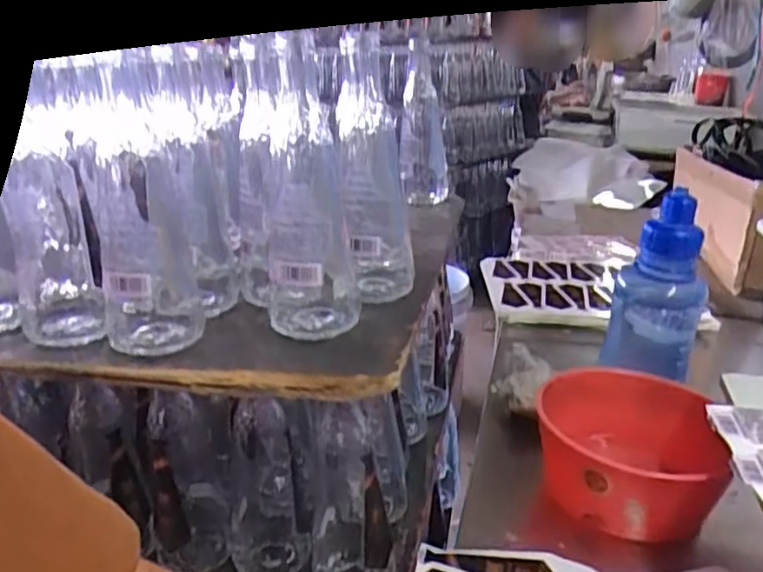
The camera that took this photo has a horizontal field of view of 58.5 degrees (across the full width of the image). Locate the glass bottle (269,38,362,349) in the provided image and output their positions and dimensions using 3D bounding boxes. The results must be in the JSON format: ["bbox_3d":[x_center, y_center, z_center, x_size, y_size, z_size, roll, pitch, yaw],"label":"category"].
[{"bbox_3d":[-0.052,-0.061,0.474,0.069,0.190,0.076,-4,19,-5],"label":"glass bottle"}]

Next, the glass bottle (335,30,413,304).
[{"bbox_3d":[-0.004,-0.083,0.515,0.058,0.196,0.056,-3,19,0],"label":"glass bottle"}]

